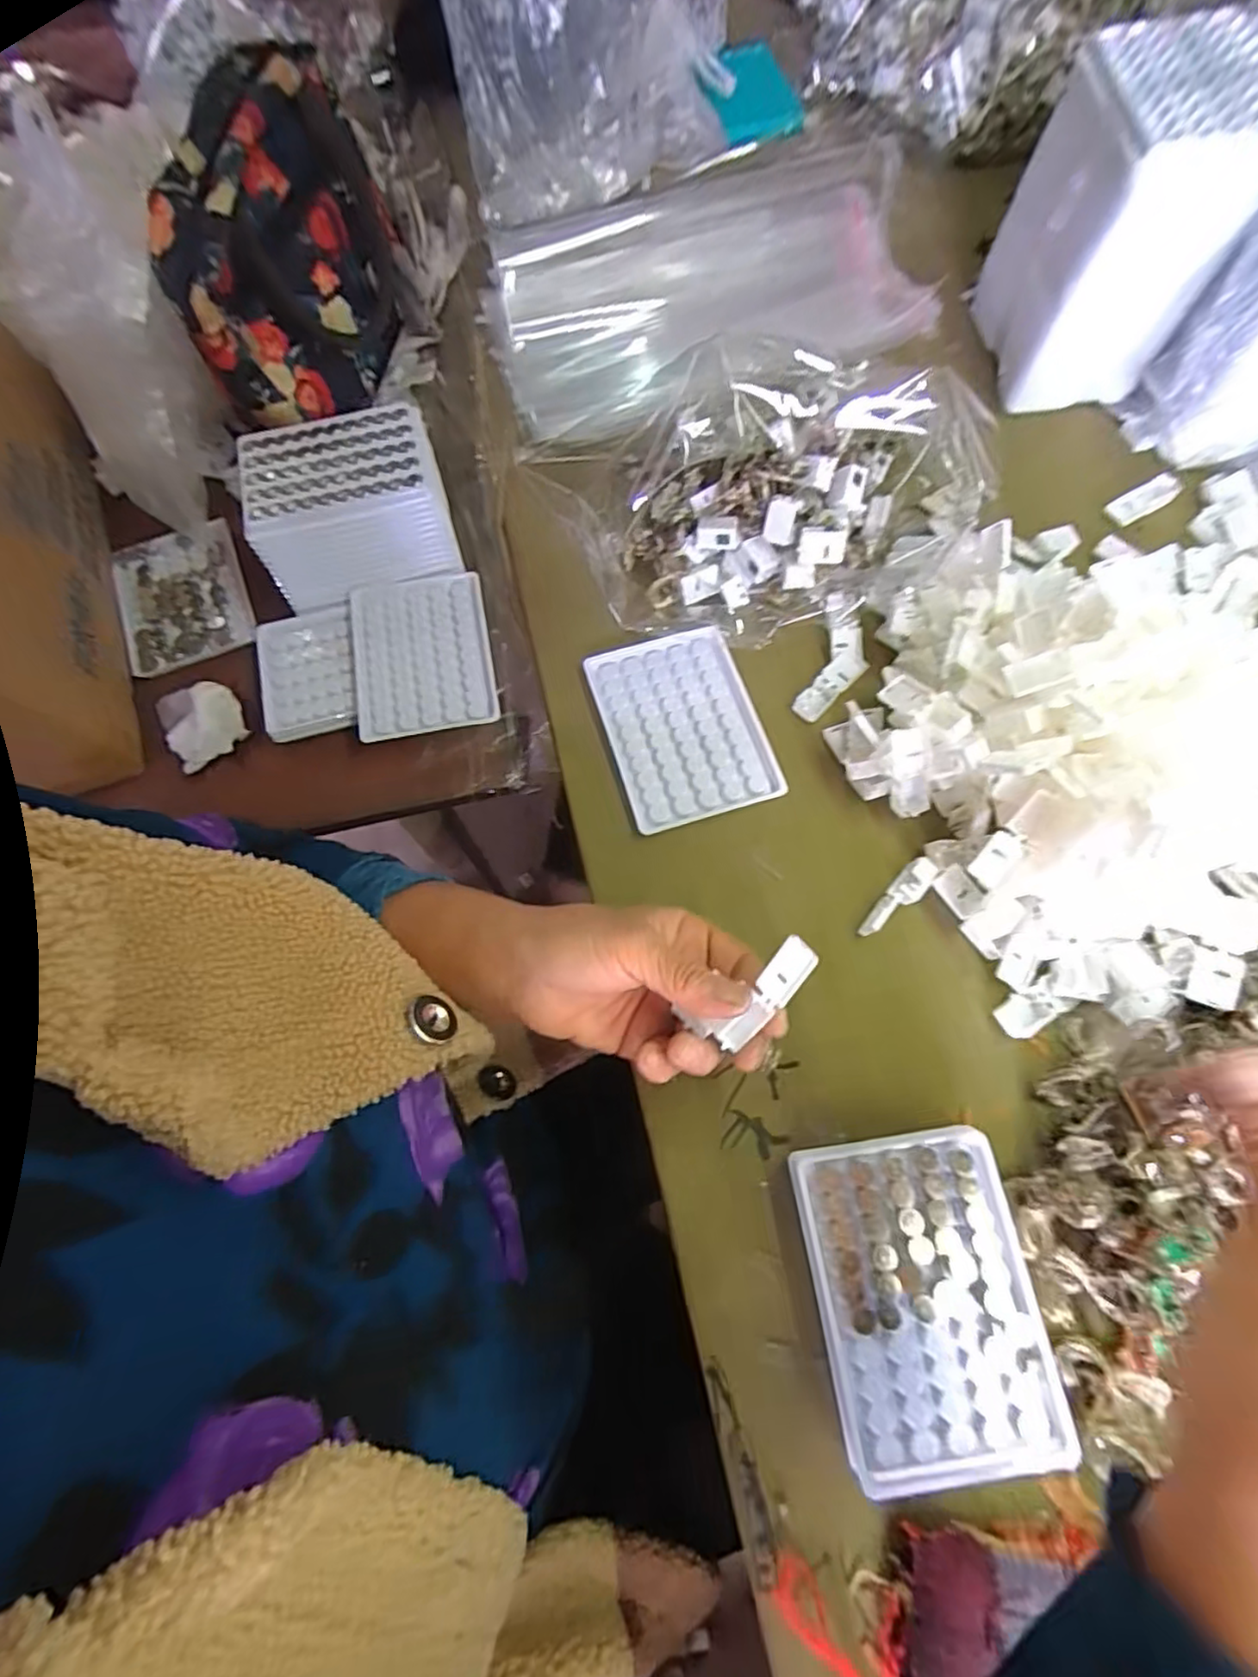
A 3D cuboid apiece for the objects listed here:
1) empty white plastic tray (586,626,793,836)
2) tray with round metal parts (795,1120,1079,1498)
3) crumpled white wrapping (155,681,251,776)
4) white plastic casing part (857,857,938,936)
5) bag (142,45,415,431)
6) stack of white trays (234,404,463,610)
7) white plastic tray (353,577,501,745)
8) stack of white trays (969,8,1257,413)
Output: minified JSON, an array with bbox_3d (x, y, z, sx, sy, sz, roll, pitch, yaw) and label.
[{"bbox_3d":[0.034,-0.072,0.416,0.093,0.008,0.126,-16,71,-5],"label":"empty white plastic tray"},{"bbox_3d":[0.135,0.211,0.306,0.094,0.026,0.131,-8,70,-2],"label":"tray with round metal parts"},{"bbox_3d":[-0.298,-0.084,0.461,0.054,0.021,0.058,-31,72,-10],"label":"crumpled white wrapping"},{"bbox_3d":[0.151,0.035,0.371,0.016,0.018,0.055,39,75,14],"label":"white plastic casing part"},{"bbox_3d":[-0.246,-0.434,0.488,0.106,0.139,0.254,0,70,1],"label":"bag"},{"bbox_3d":[-0.195,-0.234,0.471,0.127,0.068,0.096,-15,70,-4],"label":"stack of white trays"},{"bbox_3d":[-0.146,-0.129,0.467,0.094,0.010,0.122,-11,70,-5],"label":"white plastic tray"},{"bbox_3d":[0.325,-0.411,0.451,0.095,0.156,0.126,-3,70,0],"label":"stack of white trays"}]

